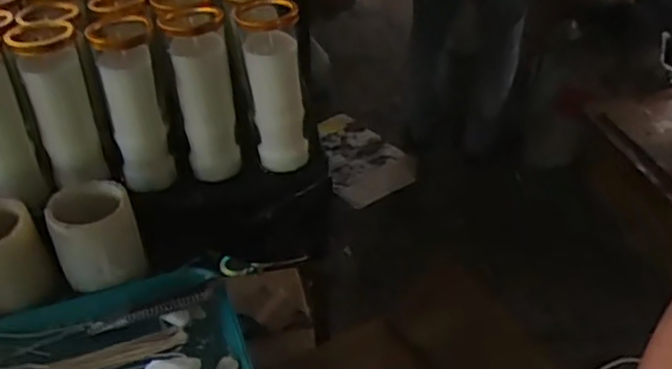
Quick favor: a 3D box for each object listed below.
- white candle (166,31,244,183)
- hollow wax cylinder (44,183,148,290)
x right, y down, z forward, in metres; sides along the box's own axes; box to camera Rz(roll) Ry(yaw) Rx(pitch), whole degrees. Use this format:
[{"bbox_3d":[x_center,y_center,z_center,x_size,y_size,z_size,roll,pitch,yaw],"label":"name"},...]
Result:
[{"bbox_3d":[-0.161,-0.098,0.857,0.067,0.186,0.051,-14,41,-15],"label":"white candle"},{"bbox_3d":[-0.272,0.055,0.781,0.090,0.095,0.076,-15,41,-16],"label":"hollow wax cylinder"}]

